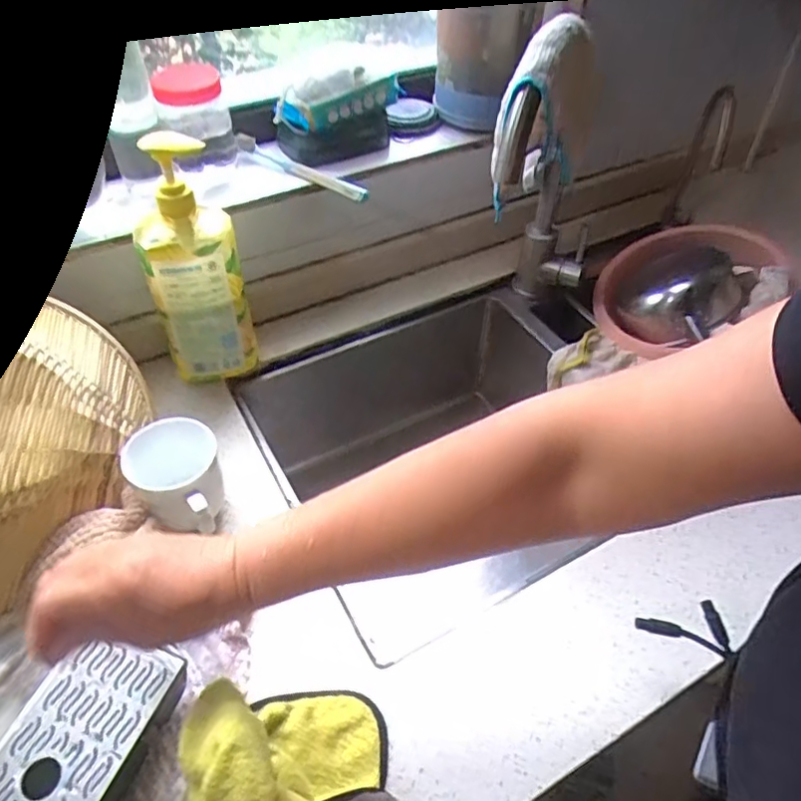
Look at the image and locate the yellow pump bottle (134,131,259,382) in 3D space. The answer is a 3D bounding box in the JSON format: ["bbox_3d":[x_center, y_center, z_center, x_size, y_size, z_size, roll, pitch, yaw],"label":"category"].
[{"bbox_3d":[-0.212,-0.138,0.637,0.096,0.259,0.063,-21,51,-19],"label":"yellow pump bottle"}]

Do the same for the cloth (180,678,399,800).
[{"bbox_3d":[-0.066,0.236,0.394,0.119,0.117,0.125,-7,48,-8],"label":"cloth"}]

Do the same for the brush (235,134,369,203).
[{"bbox_3d":[-0.118,-0.268,0.716,0.192,0.027,0.019,29,53,23],"label":"brush"}]

